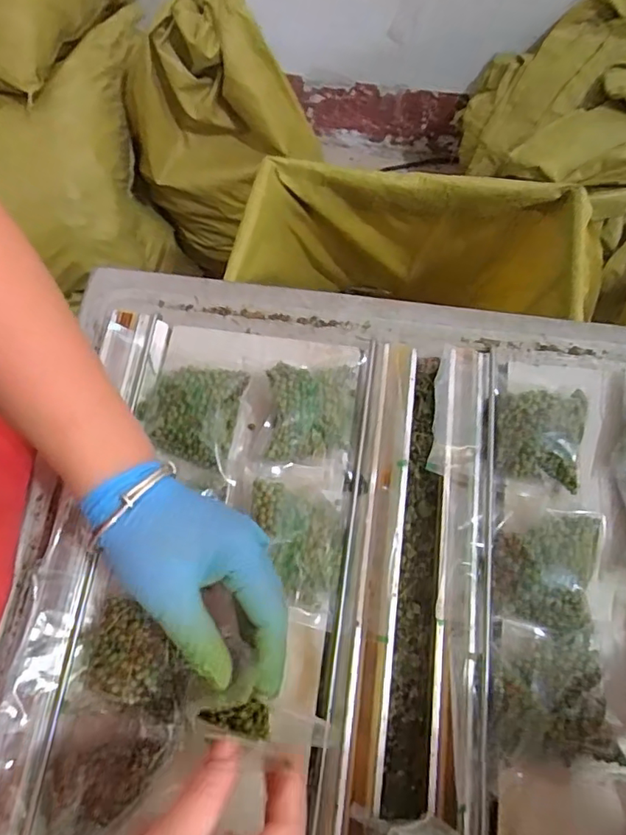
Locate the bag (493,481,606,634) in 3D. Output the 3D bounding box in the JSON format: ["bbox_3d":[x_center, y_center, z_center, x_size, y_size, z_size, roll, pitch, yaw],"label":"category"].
[{"bbox_3d":[0.168,0.103,0.391,0.072,0.015,0.097,18,73,6],"label":"bag"}]

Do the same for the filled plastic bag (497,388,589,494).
[{"bbox_3d":[0.178,0.011,0.420,0.068,0.019,0.077,14,73,5],"label":"filled plastic bag"}]

